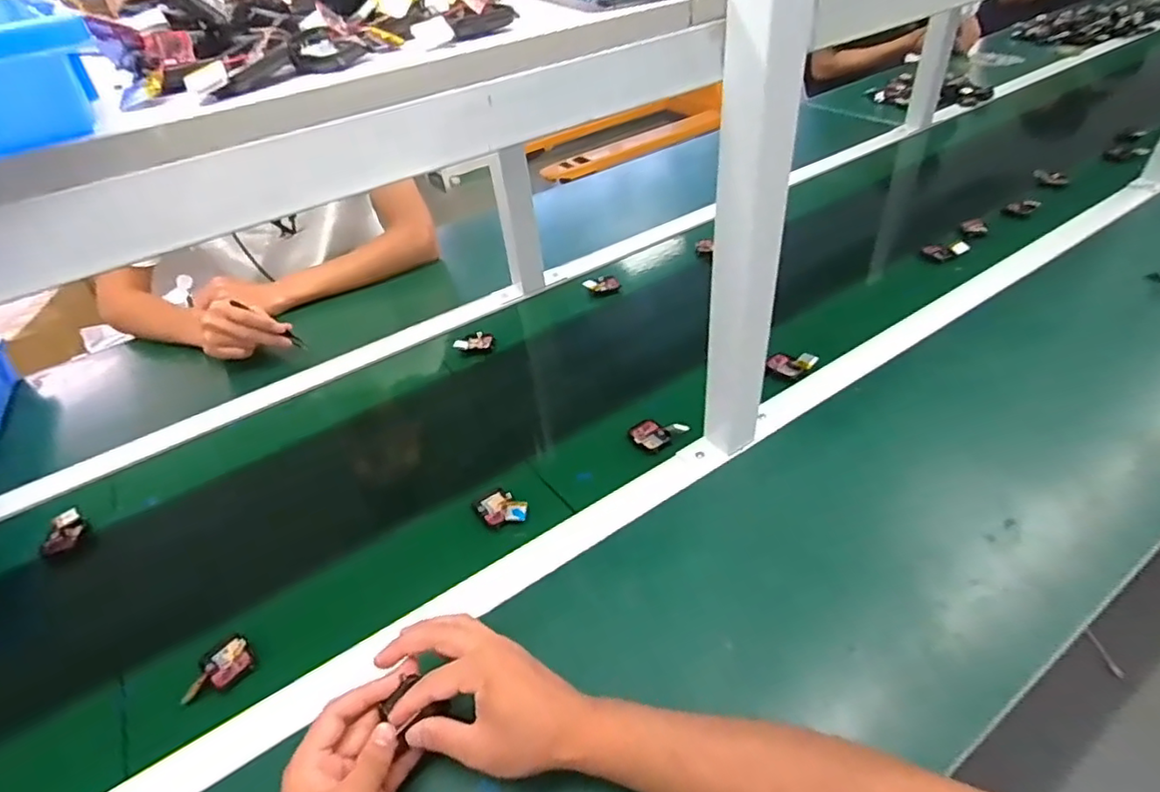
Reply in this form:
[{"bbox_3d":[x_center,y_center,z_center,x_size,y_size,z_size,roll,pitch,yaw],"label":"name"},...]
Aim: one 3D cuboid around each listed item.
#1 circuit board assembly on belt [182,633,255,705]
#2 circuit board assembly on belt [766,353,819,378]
[{"bbox_3d":[-0.313,0.236,0.516,0.055,0.015,0.041,-29,46,-24],"label":"circuit board assembly on belt"},{"bbox_3d":[0.262,-0.040,0.738,0.058,0.018,0.043,1,42,9],"label":"circuit board assembly on belt"}]

